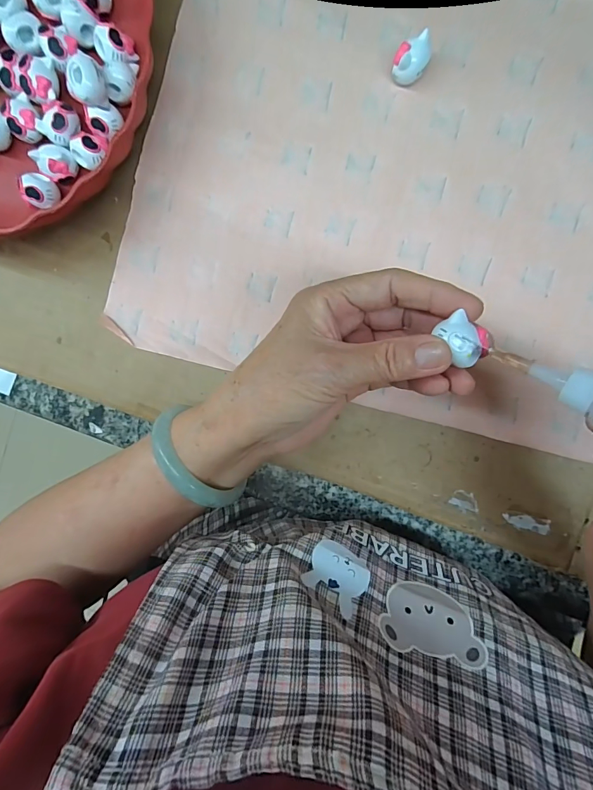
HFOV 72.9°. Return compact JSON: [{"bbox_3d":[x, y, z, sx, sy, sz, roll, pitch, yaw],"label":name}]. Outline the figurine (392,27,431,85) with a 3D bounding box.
[{"bbox_3d":[0.073,-0.211,0.255,0.020,0.020,0.024,17,95,3],"label":"figurine"}]

